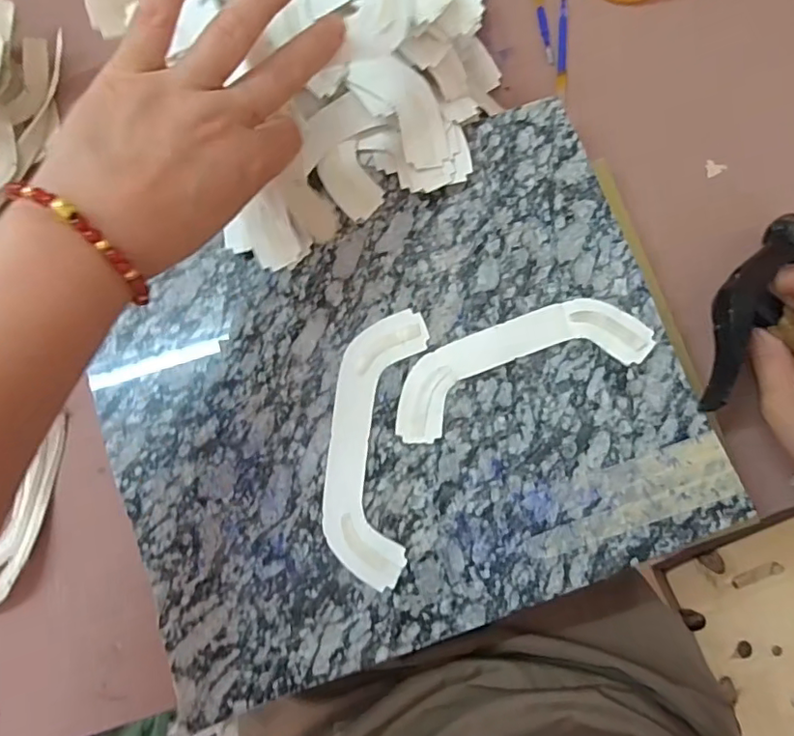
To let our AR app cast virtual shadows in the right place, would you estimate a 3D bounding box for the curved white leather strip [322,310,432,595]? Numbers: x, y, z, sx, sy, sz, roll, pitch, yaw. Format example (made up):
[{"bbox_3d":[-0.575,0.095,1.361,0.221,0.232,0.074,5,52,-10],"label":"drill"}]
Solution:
[{"bbox_3d":[-0.015,0.046,0.341,0.051,0.006,0.164,6,82,3],"label":"curved white leather strip"}]

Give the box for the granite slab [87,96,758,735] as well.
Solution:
[{"bbox_3d":[0.000,0.021,0.352,0.349,0.031,0.281,-21,82,-1],"label":"granite slab"}]

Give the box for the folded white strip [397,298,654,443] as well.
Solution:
[{"bbox_3d":[0.075,-0.004,0.347,0.163,0.013,0.051,-21,82,-1],"label":"folded white strip"}]

